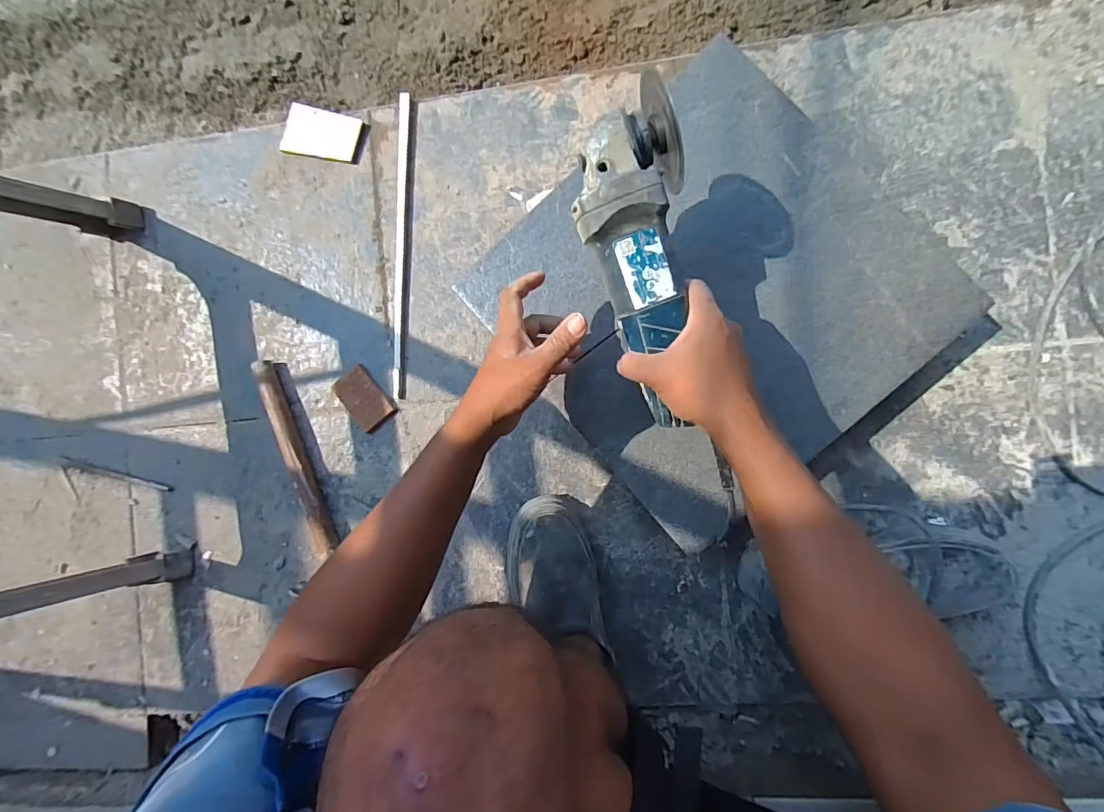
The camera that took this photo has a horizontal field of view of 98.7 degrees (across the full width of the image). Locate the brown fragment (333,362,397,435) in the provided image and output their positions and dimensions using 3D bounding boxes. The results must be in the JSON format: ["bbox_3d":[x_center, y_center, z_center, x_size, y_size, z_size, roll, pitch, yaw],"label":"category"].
[{"bbox_3d":[-0.246,-0.010,0.622,0.053,0.013,0.079,-40,85,5],"label":"brown fragment"}]

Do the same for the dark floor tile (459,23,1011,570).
[{"bbox_3d":[0.168,-0.112,0.501,0.390,0.011,0.394,-41,85,5],"label":"dark floor tile"}]

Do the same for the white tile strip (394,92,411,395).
[{"bbox_3d":[-0.199,-0.210,0.623,0.015,0.007,0.393,2,89,7],"label":"white tile strip"}]

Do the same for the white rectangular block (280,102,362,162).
[{"bbox_3d":[-0.310,-0.364,0.633,0.104,0.011,0.062,14,91,7],"label":"white rectangular block"}]

